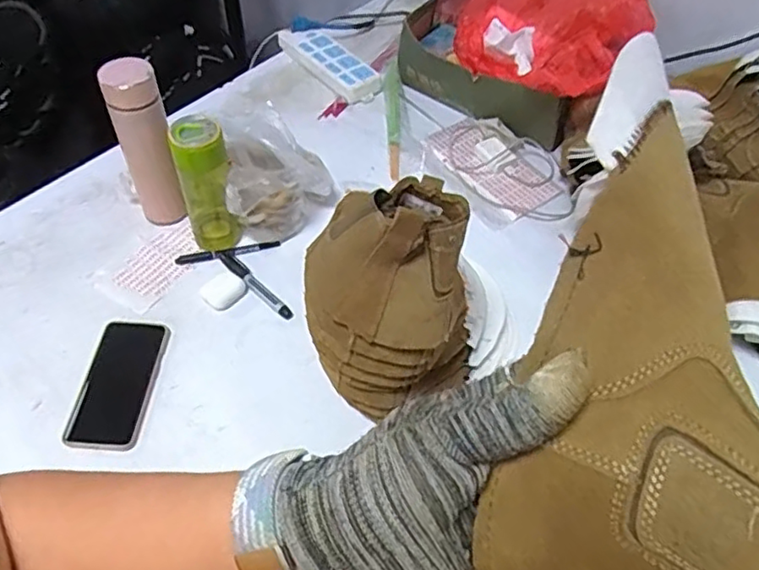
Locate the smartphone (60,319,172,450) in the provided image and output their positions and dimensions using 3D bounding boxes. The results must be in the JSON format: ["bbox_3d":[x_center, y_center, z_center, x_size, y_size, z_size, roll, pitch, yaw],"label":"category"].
[{"bbox_3d":[-0.307,0.115,0.741,0.085,0.017,0.159,6,51,2],"label":"smartphone"}]

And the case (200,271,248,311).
[{"bbox_3d":[-0.206,0.009,0.828,0.050,0.018,0.050,37,59,24],"label":"case"}]

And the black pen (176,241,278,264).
[{"bbox_3d":[-0.212,-0.046,0.875,0.142,0.009,0.017,-11,53,-11],"label":"black pen"}]

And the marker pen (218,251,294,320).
[{"bbox_3d":[-0.168,-0.002,0.839,0.021,0.022,0.149,-35,61,-27],"label":"marker pen"}]

